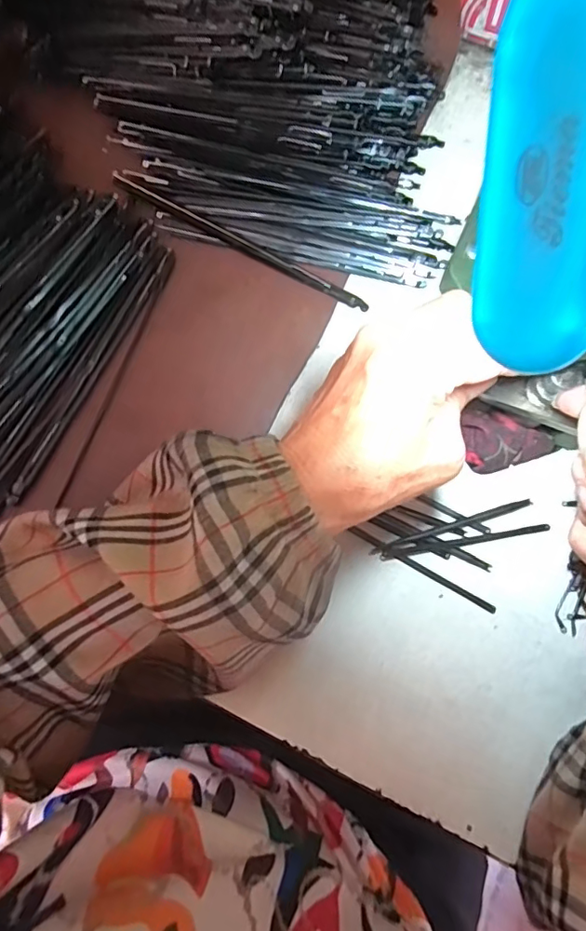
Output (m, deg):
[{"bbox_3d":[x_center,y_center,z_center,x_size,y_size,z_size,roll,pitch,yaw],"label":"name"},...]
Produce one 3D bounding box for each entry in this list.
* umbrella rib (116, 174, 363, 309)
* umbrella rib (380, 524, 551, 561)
[{"bbox_3d":[-0.035,-0.147,0.343,0.187,0.011,0.010,28,80,6],"label":"umbrella rib"},{"bbox_3d":[0.100,0.043,0.298,0.098,0.004,0.007,-9,78,-2],"label":"umbrella rib"}]

